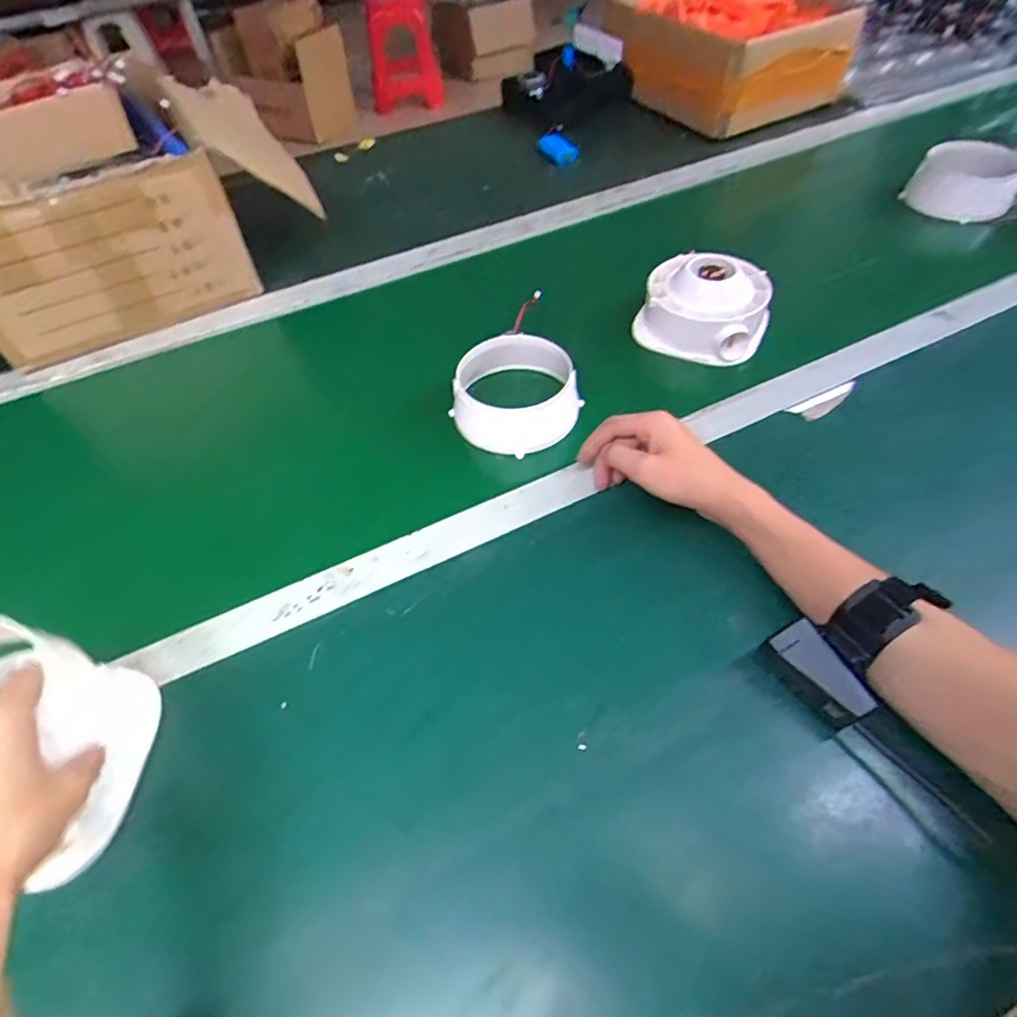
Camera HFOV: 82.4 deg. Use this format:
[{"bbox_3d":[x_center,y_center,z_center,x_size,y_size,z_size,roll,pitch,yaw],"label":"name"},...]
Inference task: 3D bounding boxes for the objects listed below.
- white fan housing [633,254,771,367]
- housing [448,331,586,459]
[{"bbox_3d":[0.219,-0.228,0.650,0.134,0.073,0.106,20,57,19],"label":"white fan housing"},{"bbox_3d":[0.008,-0.117,0.586,0.129,0.055,0.119,0,53,4],"label":"housing"}]

